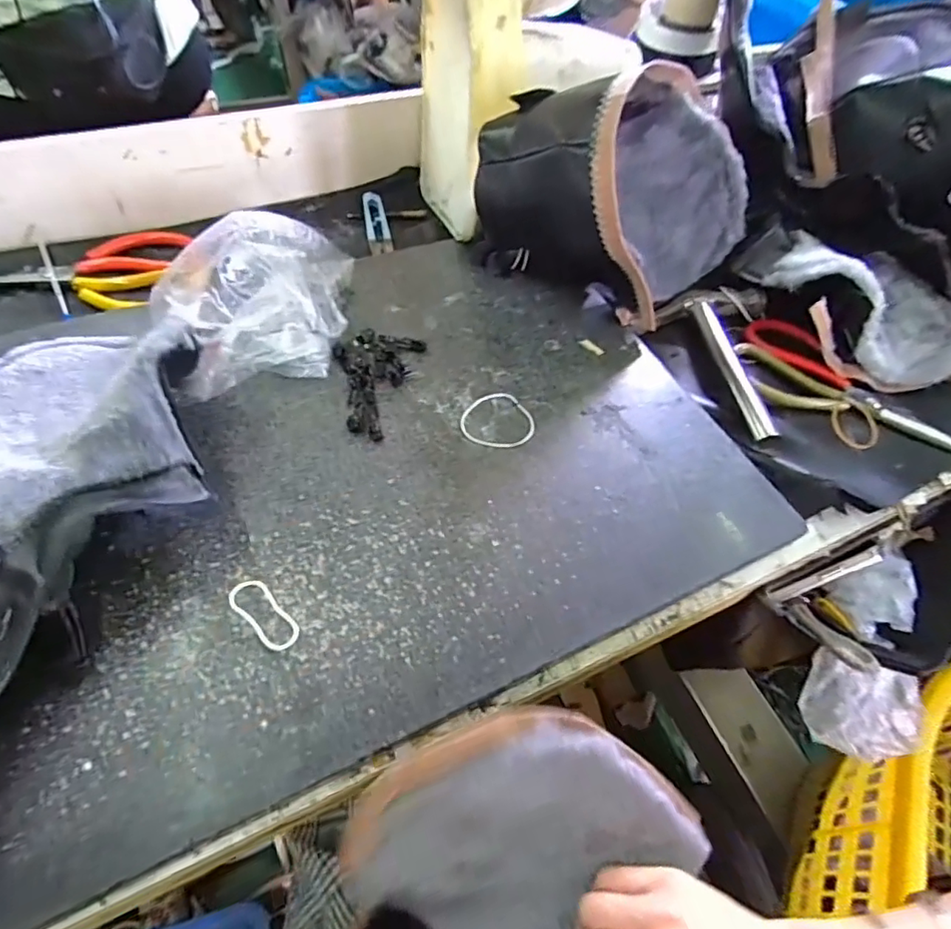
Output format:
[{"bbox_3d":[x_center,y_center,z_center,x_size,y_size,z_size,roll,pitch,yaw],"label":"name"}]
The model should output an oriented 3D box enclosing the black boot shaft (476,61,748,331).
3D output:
[{"bbox_3d":[0.125,-0.234,0.482,0.194,0.163,0.172,-37,66,-26],"label":"black boot shaft"}]

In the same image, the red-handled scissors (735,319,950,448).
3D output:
[{"bbox_3d":[0.312,-0.061,0.487,0.078,0.018,0.183,-37,66,-26],"label":"red-handled scissors"}]

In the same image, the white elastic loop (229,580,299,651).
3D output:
[{"bbox_3d":[-0.124,0.087,0.328,0.021,0.004,0.051,-38,66,-27],"label":"white elastic loop"}]

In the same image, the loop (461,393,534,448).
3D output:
[{"bbox_3d":[0.016,-0.033,0.424,0.054,0.004,0.052,3,55,-4],"label":"loop"}]

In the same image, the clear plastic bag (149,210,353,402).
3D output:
[{"bbox_3d":[-0.168,-0.133,0.432,0.143,0.073,0.150,-9,57,-12],"label":"clear plastic bag"}]

